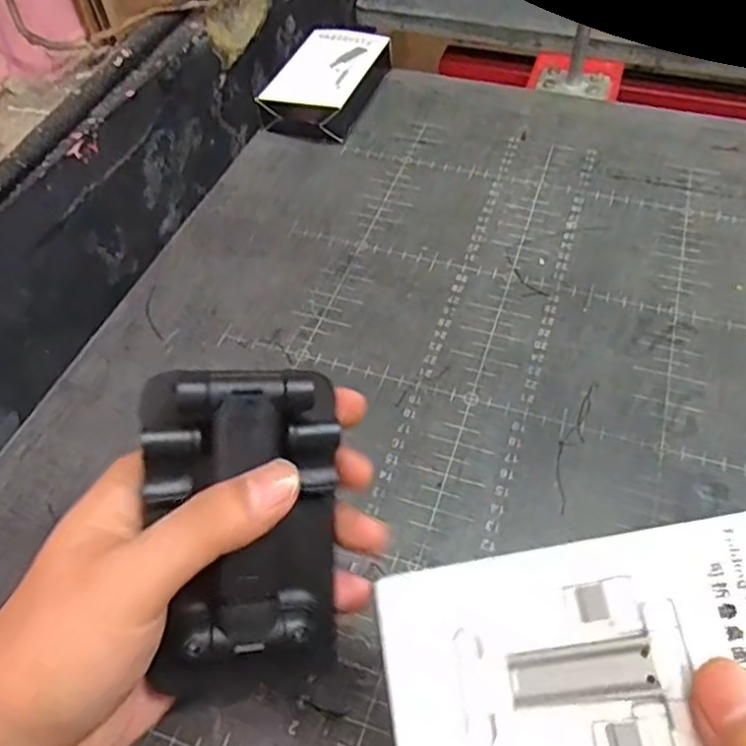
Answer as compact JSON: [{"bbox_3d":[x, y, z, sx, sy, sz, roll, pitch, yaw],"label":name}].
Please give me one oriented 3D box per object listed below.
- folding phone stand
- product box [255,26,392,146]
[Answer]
[{"bbox_3d":[-0.043,0.053,0.225,0.060,0.107,0.024,-2,6,-16],"label":"folding phone stand"},{"bbox_3d":[-0.034,-0.234,0.544,0.068,0.035,0.122,17,54,16],"label":"product box"}]

